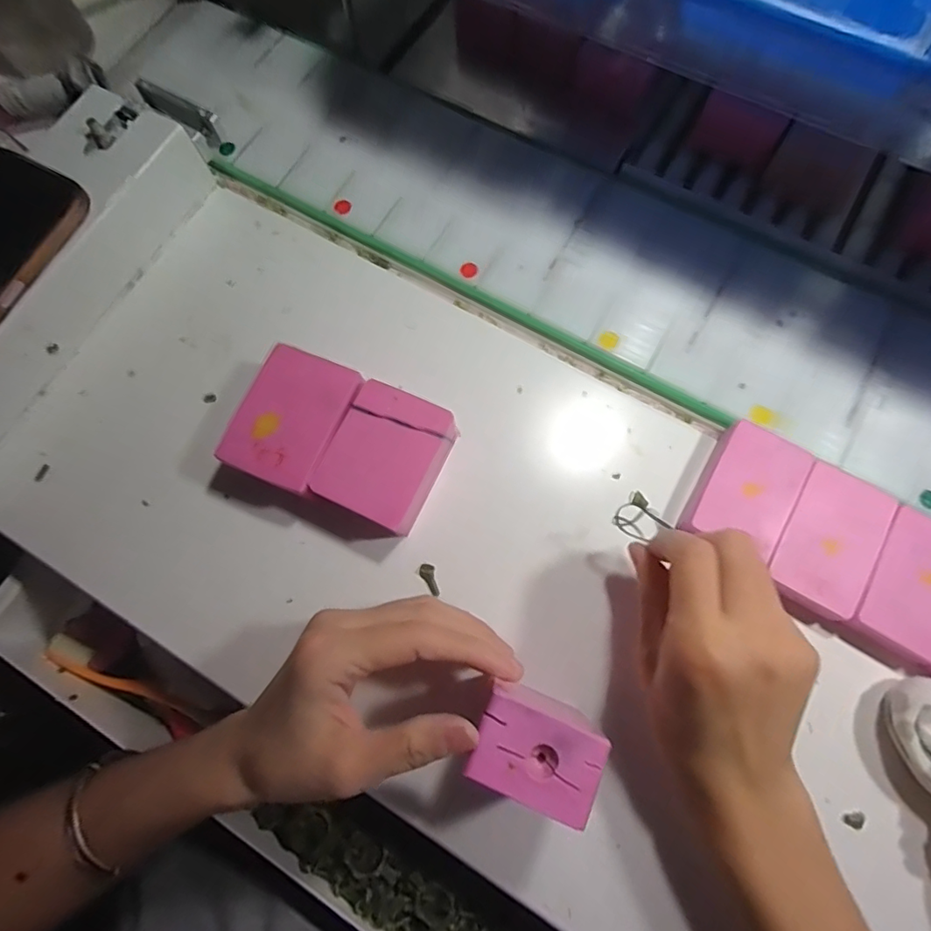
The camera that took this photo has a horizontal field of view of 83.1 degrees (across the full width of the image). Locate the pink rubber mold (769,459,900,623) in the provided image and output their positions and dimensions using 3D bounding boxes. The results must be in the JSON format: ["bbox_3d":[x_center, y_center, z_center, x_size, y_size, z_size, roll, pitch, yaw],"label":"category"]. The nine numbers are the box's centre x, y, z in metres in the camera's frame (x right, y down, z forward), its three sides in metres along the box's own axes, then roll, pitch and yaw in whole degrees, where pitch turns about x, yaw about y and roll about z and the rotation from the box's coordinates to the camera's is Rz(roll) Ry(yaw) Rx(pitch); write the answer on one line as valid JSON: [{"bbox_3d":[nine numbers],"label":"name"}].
[{"bbox_3d":[0.187,0.039,0.271,0.045,0.014,0.071,29,79,9],"label":"pink rubber mold"}]

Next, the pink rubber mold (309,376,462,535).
[{"bbox_3d":[-0.042,-0.004,0.286,0.053,0.034,0.067,25,78,8],"label":"pink rubber mold"}]

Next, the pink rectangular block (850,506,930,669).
[{"bbox_3d":[0.226,0.061,0.265,0.043,0.013,0.070,30,79,9],"label":"pink rectangular block"}]

